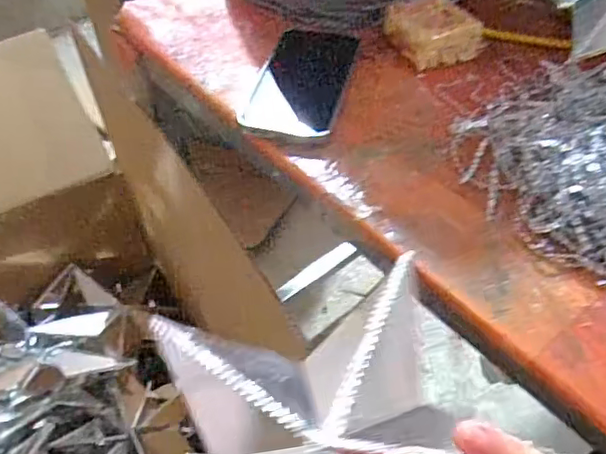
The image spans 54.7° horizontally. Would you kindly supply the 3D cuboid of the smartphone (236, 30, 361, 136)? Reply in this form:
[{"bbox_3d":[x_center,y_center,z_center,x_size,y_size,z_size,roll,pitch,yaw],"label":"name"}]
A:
[{"bbox_3d":[0.001,-0.132,0.520,0.077,0.010,0.147,10,49,11],"label":"smartphone"}]

